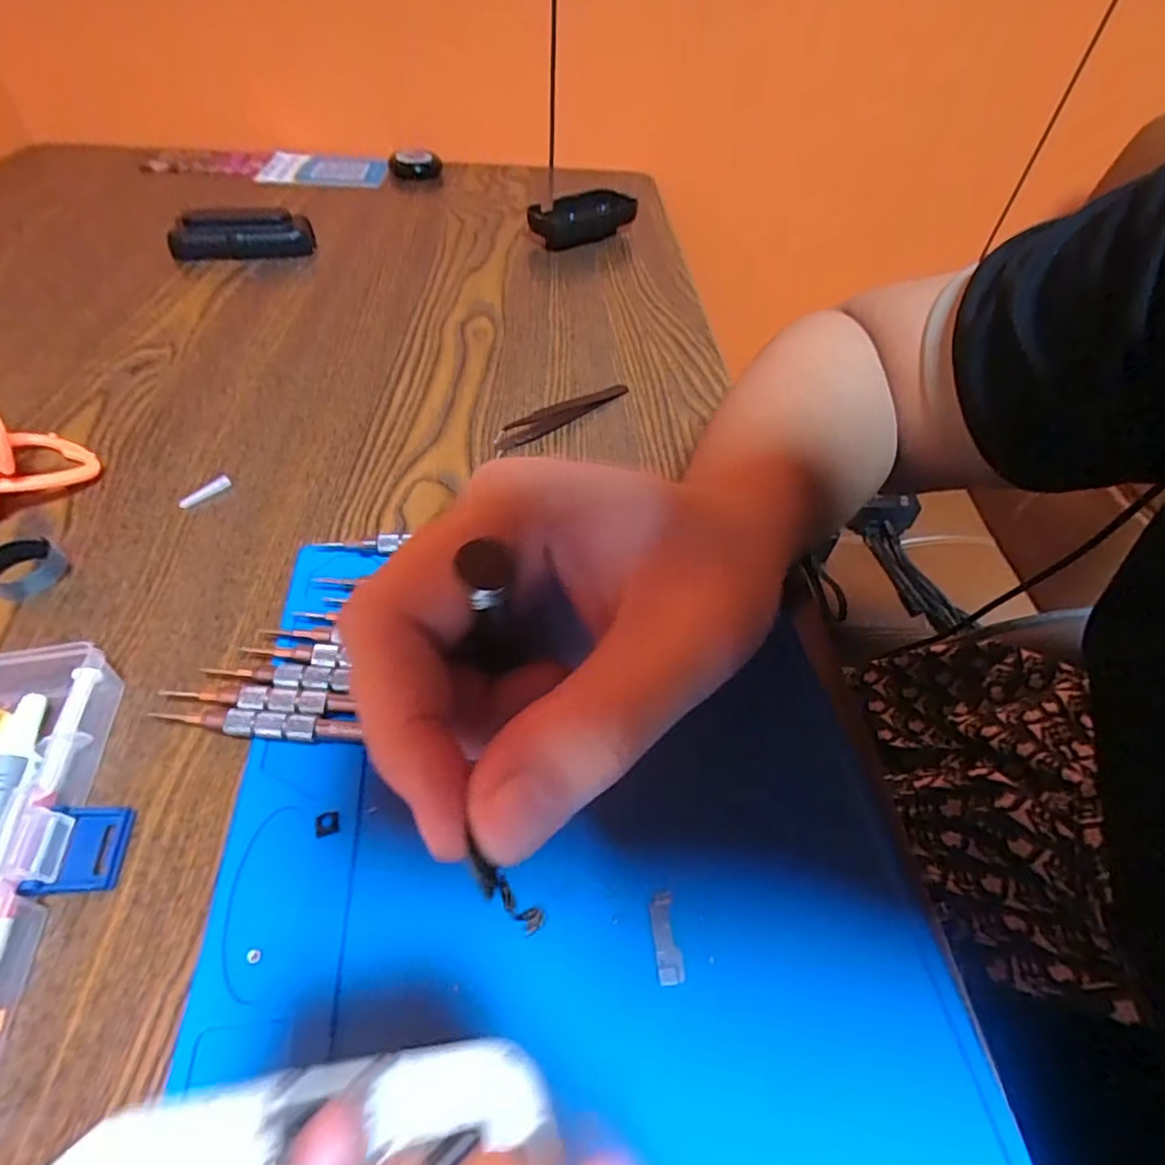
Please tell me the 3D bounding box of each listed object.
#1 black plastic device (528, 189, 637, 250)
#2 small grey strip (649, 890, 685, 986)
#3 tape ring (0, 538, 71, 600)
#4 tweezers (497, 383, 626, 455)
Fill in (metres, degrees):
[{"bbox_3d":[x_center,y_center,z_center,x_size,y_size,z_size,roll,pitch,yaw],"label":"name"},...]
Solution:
[{"bbox_3d":[0.000,-0.348,0.589,0.103,0.031,0.046,-31,58,-28],"label":"black plastic device"},{"bbox_3d":[0.027,0.112,0.194,0.008,0.004,0.025,-2,49,-6],"label":"small grey strip"},{"bbox_3d":[-0.253,-0.007,0.279,0.025,0.013,0.030,35,55,24],"label":"tape ring"},{"bbox_3d":[-0.012,-0.107,0.382,0.016,0.016,0.110,36,55,24],"label":"tweezers"}]

